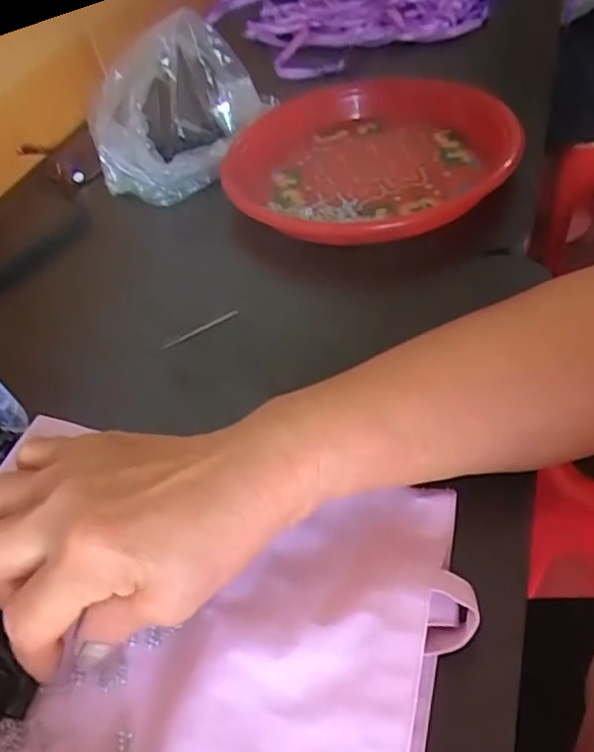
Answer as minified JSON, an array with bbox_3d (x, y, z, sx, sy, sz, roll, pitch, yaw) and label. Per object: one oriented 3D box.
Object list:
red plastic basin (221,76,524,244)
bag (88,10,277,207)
[{"bbox_3d":[0.061,-0.183,0.512,0.214,0.047,0.213,-4,43,4],"label":"red plastic basin"},{"bbox_3d":[-0.109,-0.223,0.539,0.079,0.123,0.149,24,56,30],"label":"bag"}]

